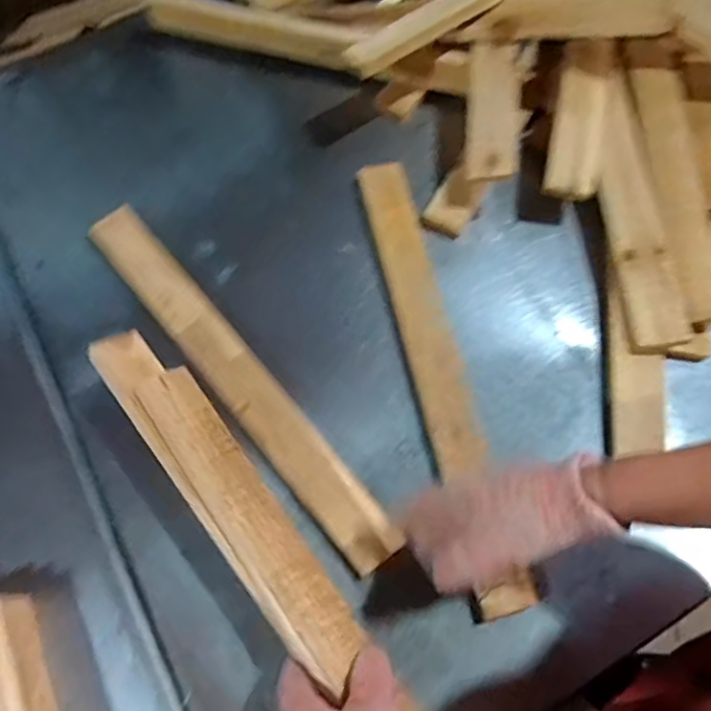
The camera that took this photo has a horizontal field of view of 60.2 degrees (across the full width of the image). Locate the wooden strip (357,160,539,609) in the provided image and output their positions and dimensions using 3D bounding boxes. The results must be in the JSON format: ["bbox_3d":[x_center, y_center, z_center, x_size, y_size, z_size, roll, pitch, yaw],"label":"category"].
[{"bbox_3d":[0.083,0.002,0.642,0.053,0.020,0.500,-13,66,-3],"label":"wooden strip"}]

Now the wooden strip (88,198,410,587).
[{"bbox_3d":[-0.132,0.011,0.644,0.058,0.020,0.494,-38,67,-14],"label":"wooden strip"}]

